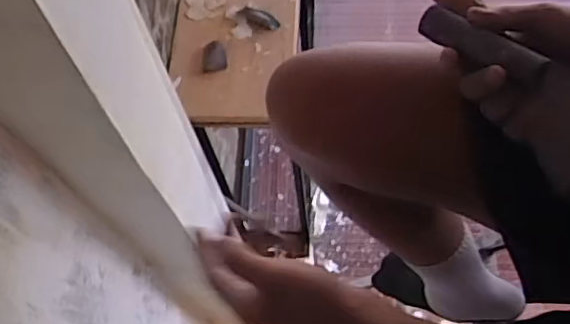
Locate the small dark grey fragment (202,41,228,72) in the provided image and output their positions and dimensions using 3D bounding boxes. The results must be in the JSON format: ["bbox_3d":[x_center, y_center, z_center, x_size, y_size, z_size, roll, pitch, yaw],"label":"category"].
[{"bbox_3d":[-0.172,-0.253,1.447,0.061,0.016,0.072,-13,67,-3],"label":"small dark grey fragment"}]

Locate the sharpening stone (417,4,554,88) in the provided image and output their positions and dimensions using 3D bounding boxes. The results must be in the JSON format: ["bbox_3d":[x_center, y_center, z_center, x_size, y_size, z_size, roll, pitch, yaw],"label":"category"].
[{"bbox_3d":[0.140,-0.088,0.441,0.025,0.017,0.097,-42,53,-14],"label":"sharpening stone"}]

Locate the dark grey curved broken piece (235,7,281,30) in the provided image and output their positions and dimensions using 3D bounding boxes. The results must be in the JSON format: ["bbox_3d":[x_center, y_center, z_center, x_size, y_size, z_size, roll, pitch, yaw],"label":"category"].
[{"bbox_3d":[-0.066,-0.352,1.497,0.109,0.019,0.048,19,69,10],"label":"dark grey curved broken piece"}]

